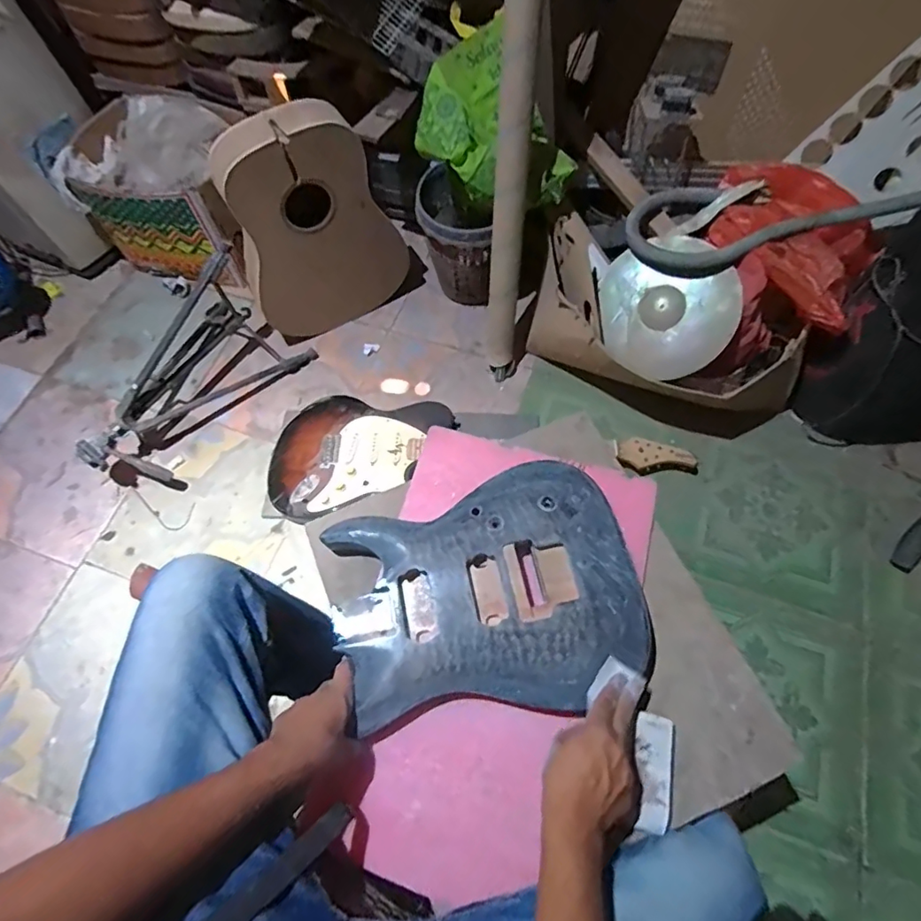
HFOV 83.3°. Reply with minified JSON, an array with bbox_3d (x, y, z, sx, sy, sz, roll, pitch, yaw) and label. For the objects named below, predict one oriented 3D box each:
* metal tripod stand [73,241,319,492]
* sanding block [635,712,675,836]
[{"bbox_3d":[-0.611,-0.194,1.208,0.305,0.232,0.543,18,67,11],"label":"metal tripod stand"},{"bbox_3d":[0.216,0.343,0.569,0.041,0.016,0.111,6,70,6],"label":"sanding block"}]

